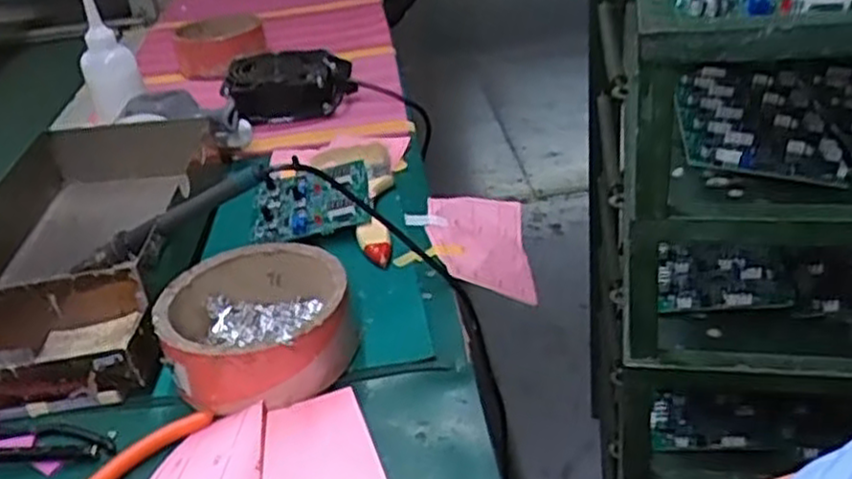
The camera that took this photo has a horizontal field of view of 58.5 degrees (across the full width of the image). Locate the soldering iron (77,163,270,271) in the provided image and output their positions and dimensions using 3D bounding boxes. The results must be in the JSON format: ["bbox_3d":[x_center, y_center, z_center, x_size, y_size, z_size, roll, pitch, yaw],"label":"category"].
[{"bbox_3d":[-0.183,-0.012,0.546,0.164,0.017,0.019,-26,29,15],"label":"soldering iron"}]

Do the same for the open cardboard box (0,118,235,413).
[{"bbox_3d":[-0.265,0.000,0.613,0.188,0.071,0.343,-6,32,1],"label":"open cardboard box"}]

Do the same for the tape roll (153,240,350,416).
[{"bbox_3d":[-0.112,0.054,0.507,0.116,0.053,0.123,-5,32,3],"label":"tape roll"}]

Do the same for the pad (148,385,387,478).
[{"bbox_3d":[-0.093,0.126,0.428,0.125,0.021,0.088,-13,32,-11],"label":"pad"}]

